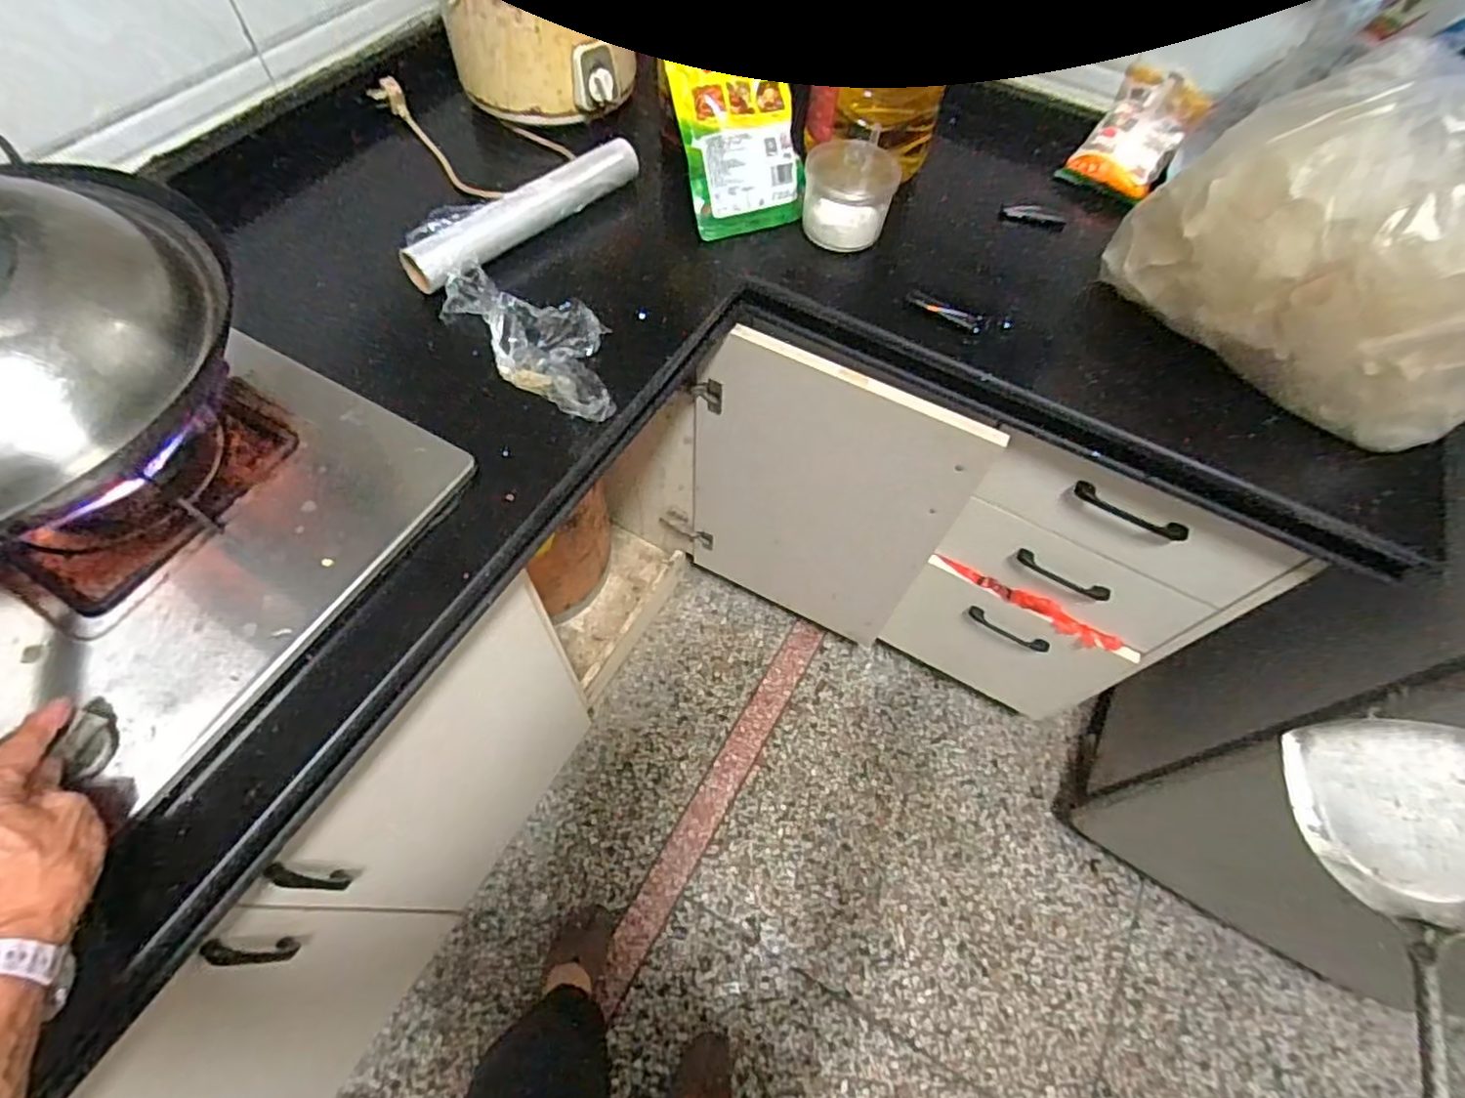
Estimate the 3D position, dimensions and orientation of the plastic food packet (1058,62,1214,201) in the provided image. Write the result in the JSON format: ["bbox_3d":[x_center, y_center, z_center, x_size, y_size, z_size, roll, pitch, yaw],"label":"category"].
[{"bbox_3d":[0.498,-0.512,0.810,0.105,0.025,0.151,37,102,19],"label":"plastic food packet"}]

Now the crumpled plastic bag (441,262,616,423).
[{"bbox_3d":[-0.183,-0.214,0.648,0.112,0.035,0.215,-35,68,-20],"label":"crumpled plastic bag"}]

